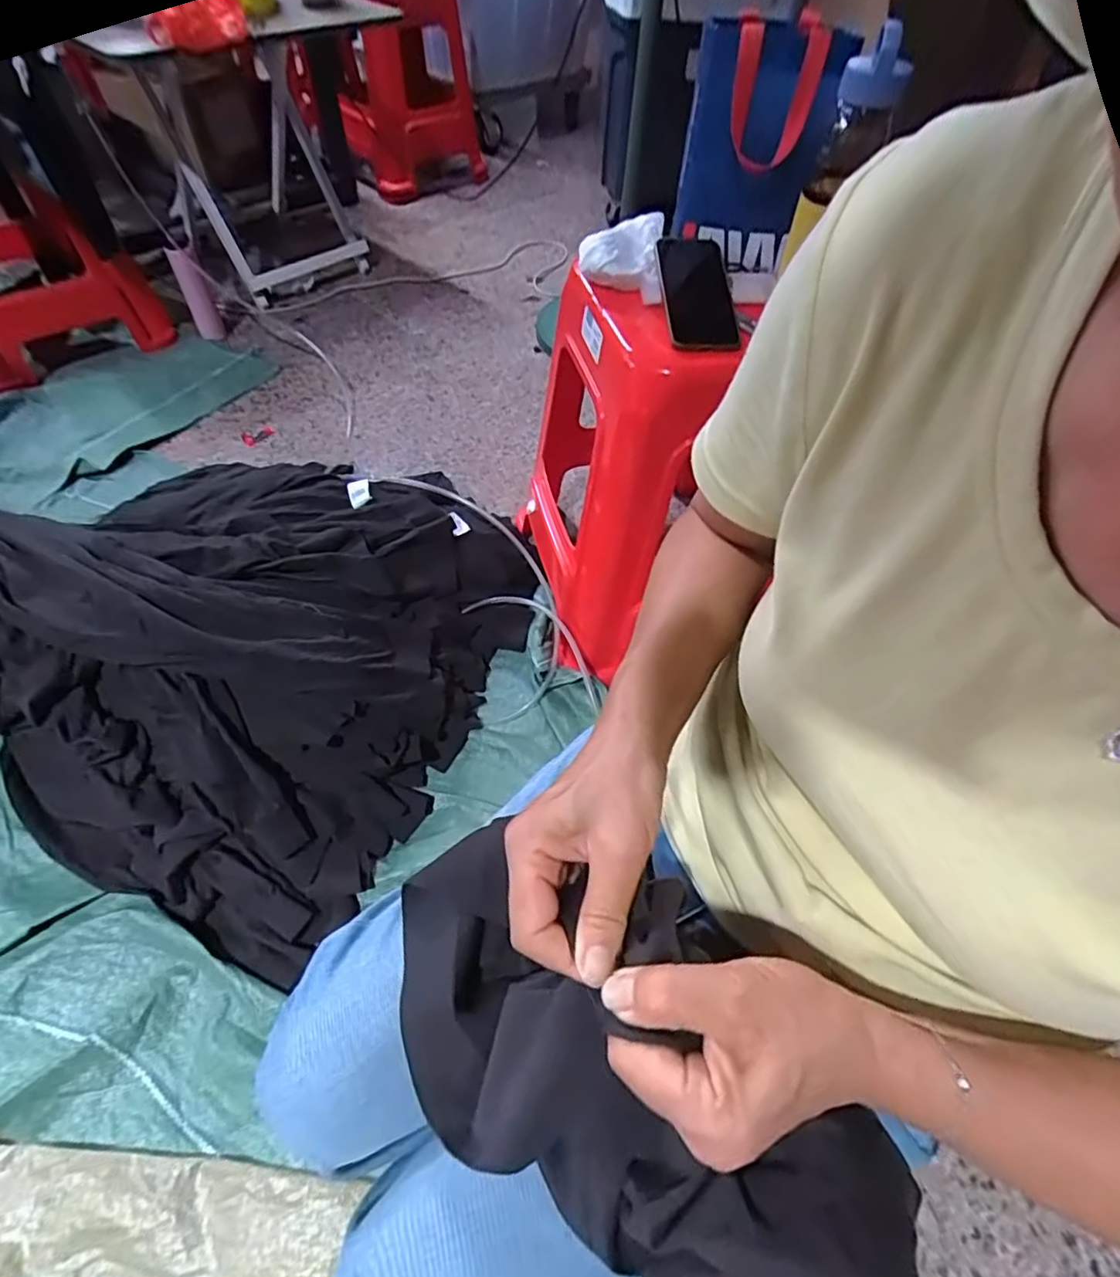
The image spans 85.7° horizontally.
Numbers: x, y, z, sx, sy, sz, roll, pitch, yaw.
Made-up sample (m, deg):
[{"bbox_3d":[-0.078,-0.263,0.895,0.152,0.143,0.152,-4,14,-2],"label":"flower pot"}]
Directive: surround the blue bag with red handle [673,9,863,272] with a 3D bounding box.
[{"bbox_3d":[0.210,-0.528,0.657,0.146,0.206,0.051,25,57,14],"label":"blue bag with red handle"}]

